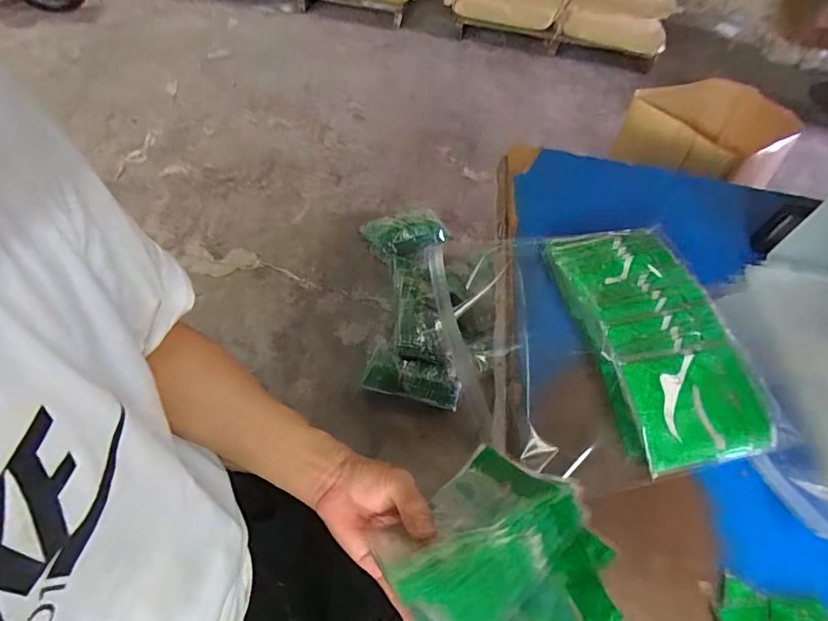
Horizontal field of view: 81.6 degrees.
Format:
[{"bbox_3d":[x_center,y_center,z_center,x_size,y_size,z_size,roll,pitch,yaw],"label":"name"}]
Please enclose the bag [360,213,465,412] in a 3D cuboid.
[{"bbox_3d":[-0.021,-0.053,1.407,0.247,0.141,0.711,1,53,-8],"label":"bag"}]

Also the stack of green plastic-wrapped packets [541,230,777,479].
[{"bbox_3d":[0.250,0.021,0.513,0.152,0.040,0.278,-9,55,-10],"label":"stack of green plastic-wrapped packets"}]

